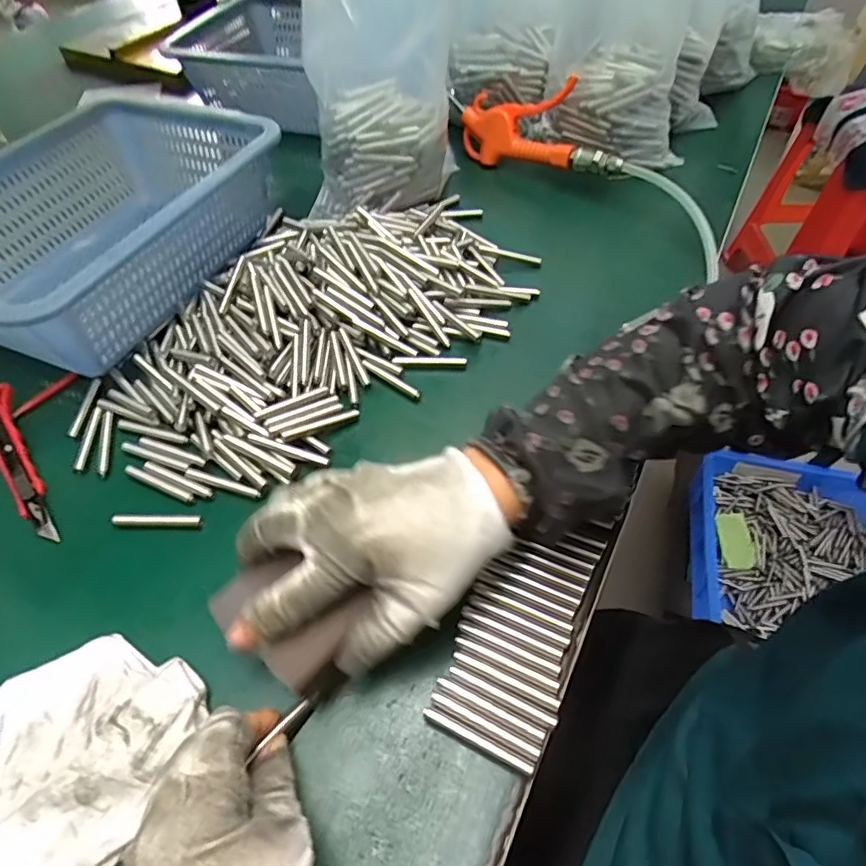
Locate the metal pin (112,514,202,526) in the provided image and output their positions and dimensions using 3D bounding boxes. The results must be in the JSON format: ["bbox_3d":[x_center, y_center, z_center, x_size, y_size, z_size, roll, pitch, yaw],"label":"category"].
[{"bbox_3d":[-0.179,0.056,0.362,0.057,0.006,0.006,1,53,3],"label":"metal pin"}]

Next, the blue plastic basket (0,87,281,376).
[{"bbox_3d":[-0.306,-0.188,0.512,0.232,0.099,0.312,20,56,16],"label":"blue plastic basket"}]

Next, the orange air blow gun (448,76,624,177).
[{"bbox_3d":[0.104,-0.325,0.601,0.226,0.078,0.052,29,59,22],"label":"orange air blow gun"}]

